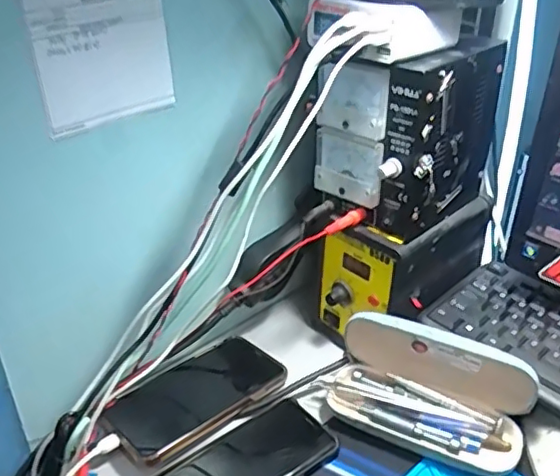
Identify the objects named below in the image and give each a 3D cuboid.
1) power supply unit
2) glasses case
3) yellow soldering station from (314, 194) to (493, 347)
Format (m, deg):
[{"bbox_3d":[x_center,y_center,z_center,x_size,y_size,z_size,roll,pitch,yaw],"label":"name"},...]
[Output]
[{"bbox_3d":[0.118,-0.090,0.533,0.109,0.151,0.138,25,39,34],"label":"power supply unit"},{"bbox_3d":[0.122,0.125,0.493,0.162,0.080,0.077,14,34,21],"label":"glasses case"},{"bbox_3d":[0.120,0.025,0.591,0.159,0.122,0.095,-26,40,-36],"label":"yellow soldering station"}]

